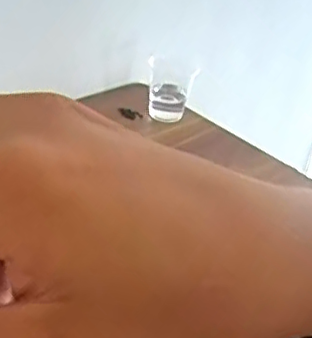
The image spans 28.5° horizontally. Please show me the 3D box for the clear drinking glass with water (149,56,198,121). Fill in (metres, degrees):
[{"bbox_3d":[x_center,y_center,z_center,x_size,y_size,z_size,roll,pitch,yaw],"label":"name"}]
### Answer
[{"bbox_3d":[0.020,-0.116,0.874,0.058,0.069,0.058,8,32,0],"label":"clear drinking glass with water"}]

